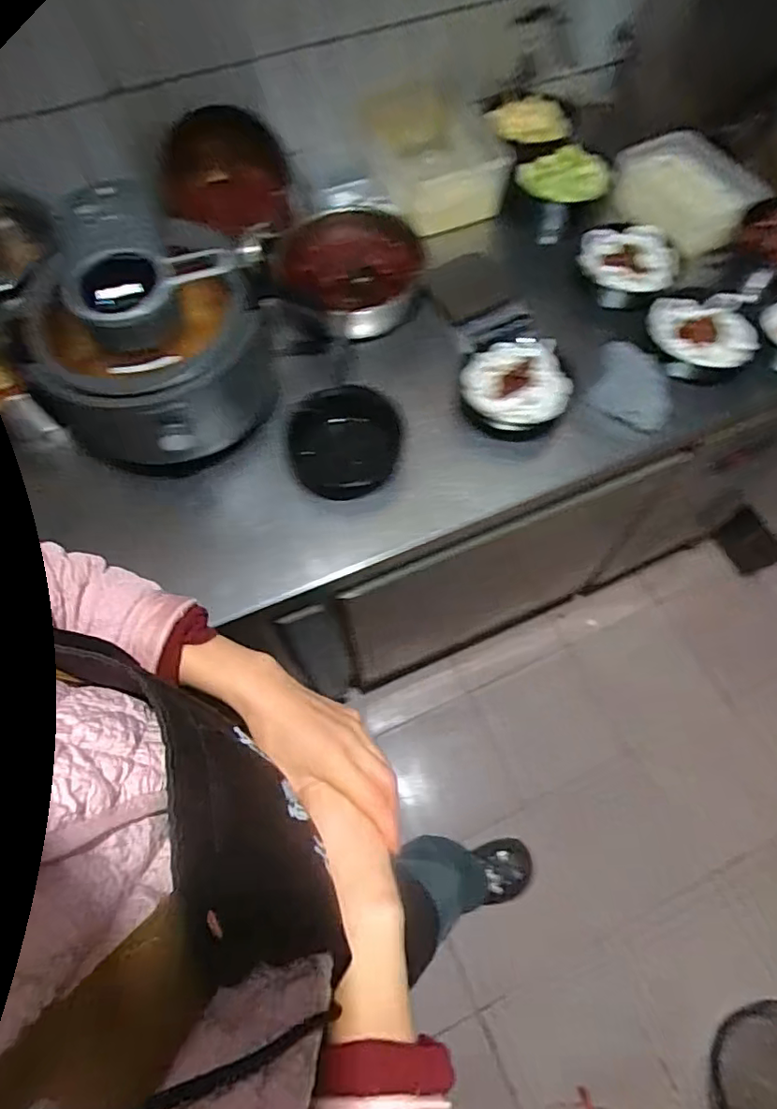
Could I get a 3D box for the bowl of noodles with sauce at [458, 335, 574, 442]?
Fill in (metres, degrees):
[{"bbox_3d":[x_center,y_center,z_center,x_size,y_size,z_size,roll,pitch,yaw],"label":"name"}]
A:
[{"bbox_3d":[0.189,-0.249,0.835,0.154,0.062,0.132,14,66,8],"label":"bowl of noodles with sauce"}]

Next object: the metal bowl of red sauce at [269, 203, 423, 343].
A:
[{"bbox_3d":[-0.049,-0.463,0.913,0.227,0.083,0.222,0,65,1],"label":"metal bowl of red sauce"}]

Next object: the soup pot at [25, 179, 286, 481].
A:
[{"bbox_3d":[-0.329,-0.284,0.755,0.280,0.229,0.294,0,65,1],"label":"soup pot"}]

